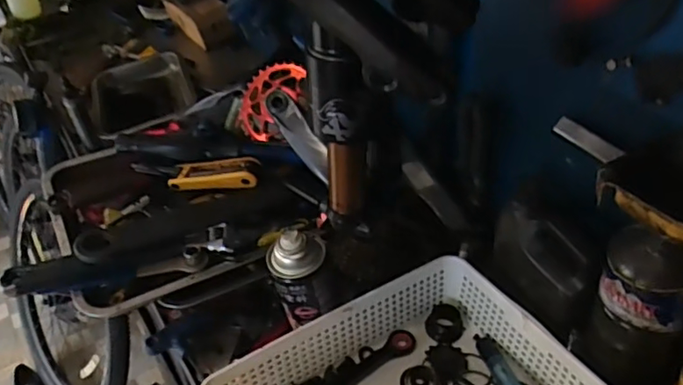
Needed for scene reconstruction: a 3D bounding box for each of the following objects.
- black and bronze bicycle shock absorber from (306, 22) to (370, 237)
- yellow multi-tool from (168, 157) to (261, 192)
[{"bbox_3d":[0.000,-0.036,0.441,0.045,0.174,0.034,-7,42,-2],"label":"black and bronze bicycle shock absorber"},{"bbox_3d":[-0.169,-0.022,0.784,0.127,0.032,0.038,-6,40,17],"label":"yellow multi-tool"}]

